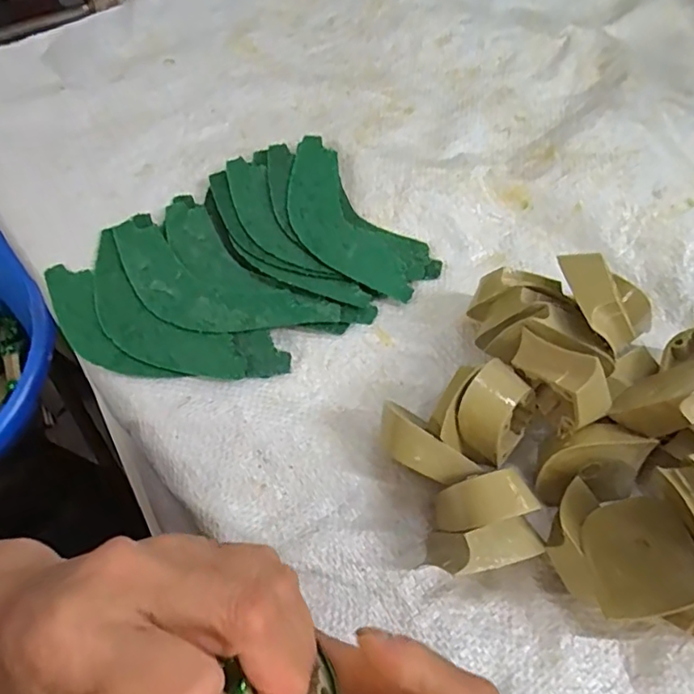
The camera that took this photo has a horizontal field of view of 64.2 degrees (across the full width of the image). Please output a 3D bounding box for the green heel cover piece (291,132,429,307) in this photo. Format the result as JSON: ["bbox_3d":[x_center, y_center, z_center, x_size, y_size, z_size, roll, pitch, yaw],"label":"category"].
[{"bbox_3d":[-0.002,-0.080,0.354,0.058,0.012,0.124,-38,70,-18],"label":"green heel cover piece"}]

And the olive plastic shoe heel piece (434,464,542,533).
[{"bbox_3d":[0.059,0.068,0.244,0.040,0.021,0.021,-11,64,-7],"label":"olive plastic shoe heel piece"}]

